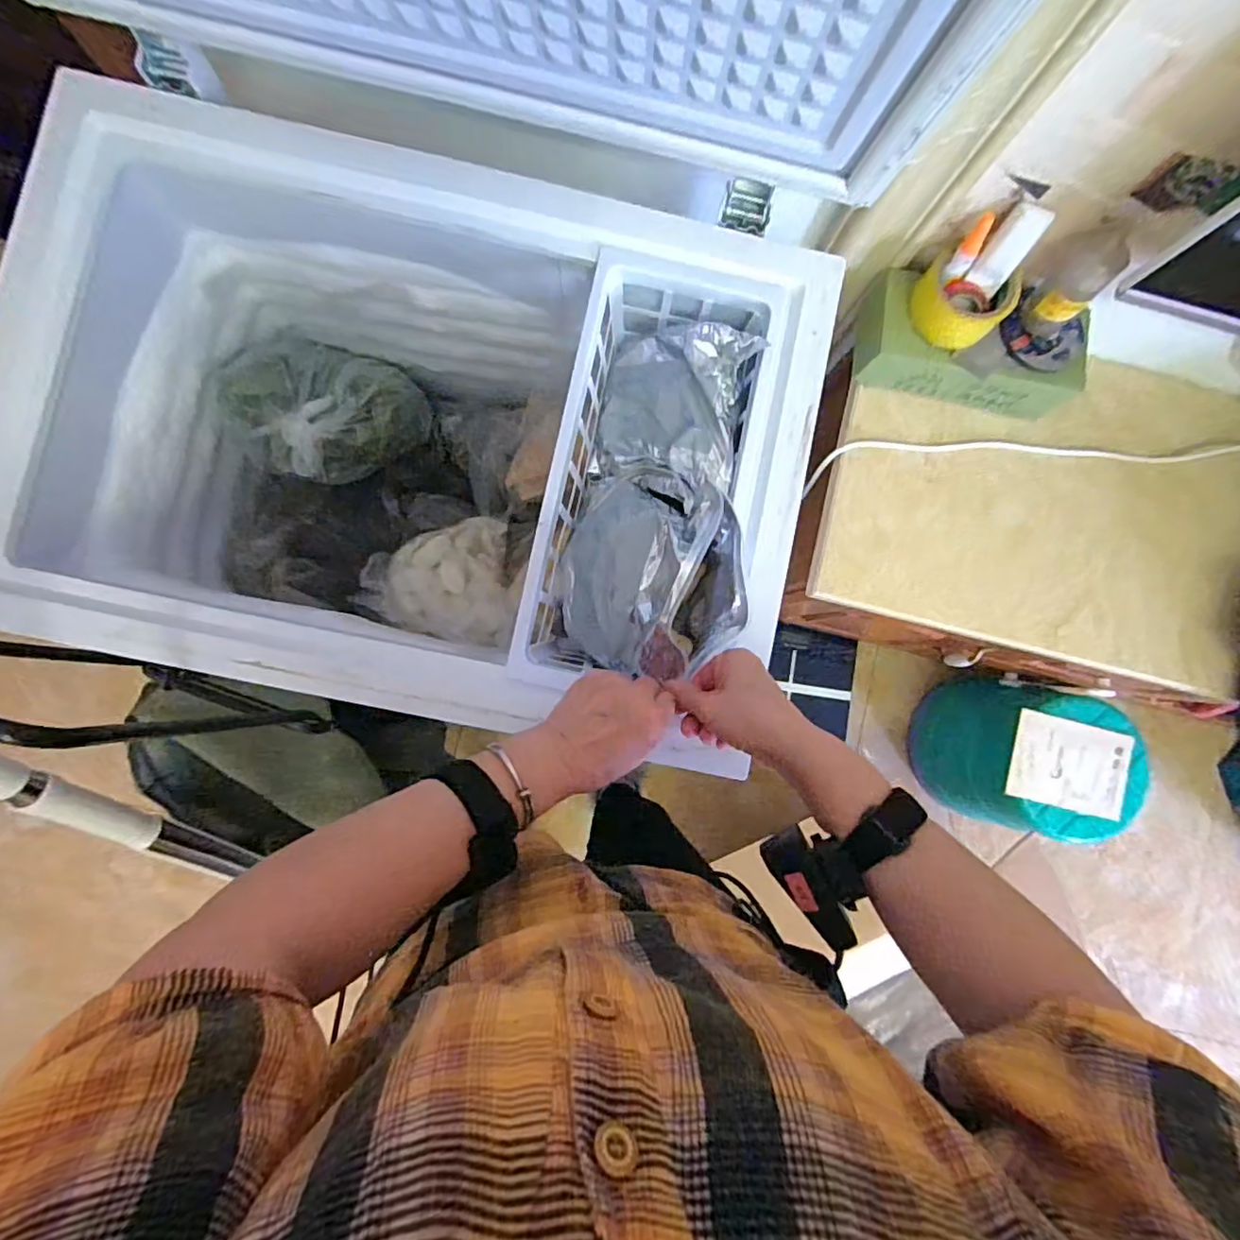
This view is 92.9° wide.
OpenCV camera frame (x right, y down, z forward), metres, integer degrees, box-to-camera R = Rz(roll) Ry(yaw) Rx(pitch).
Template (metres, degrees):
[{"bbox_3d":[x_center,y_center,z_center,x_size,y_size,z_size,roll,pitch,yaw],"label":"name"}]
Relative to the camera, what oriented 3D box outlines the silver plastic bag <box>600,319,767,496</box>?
[{"bbox_3d":[0.053,-0.210,0.583,0.146,0.085,0.152,20,86,-2],"label":"silver plastic bag"}]

